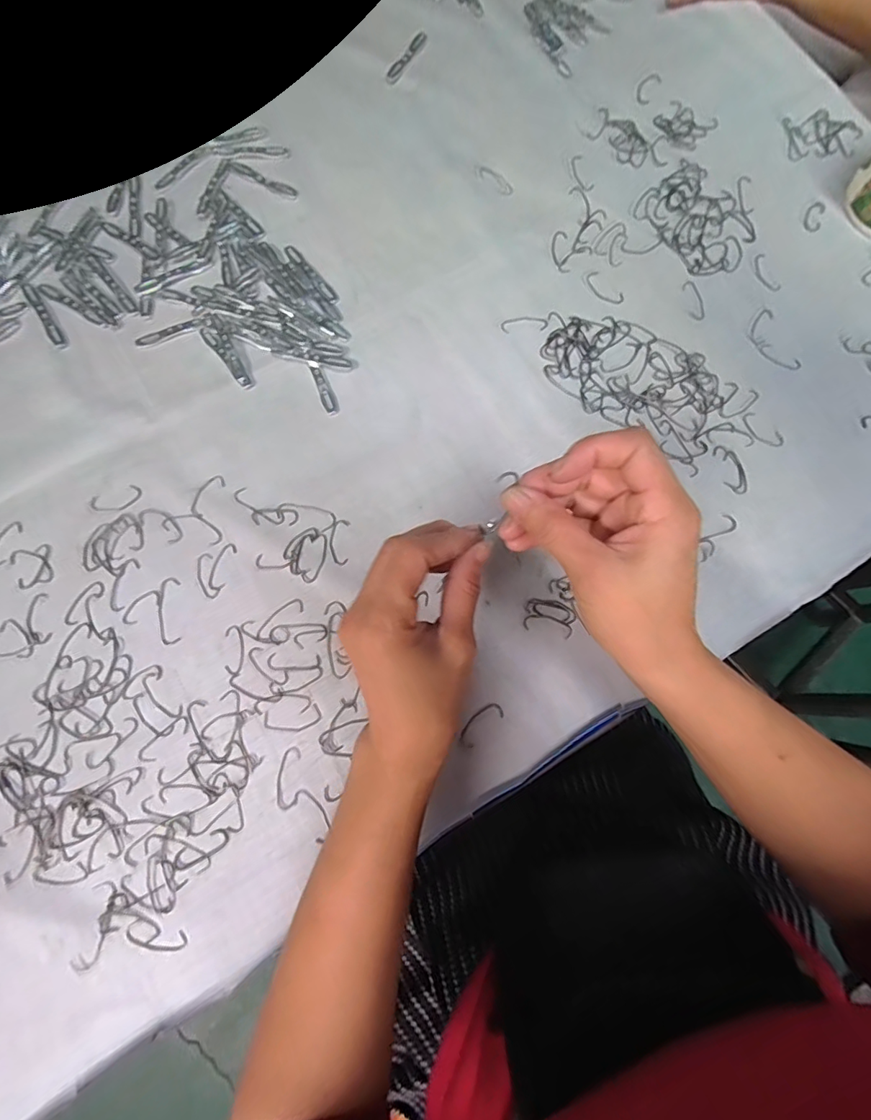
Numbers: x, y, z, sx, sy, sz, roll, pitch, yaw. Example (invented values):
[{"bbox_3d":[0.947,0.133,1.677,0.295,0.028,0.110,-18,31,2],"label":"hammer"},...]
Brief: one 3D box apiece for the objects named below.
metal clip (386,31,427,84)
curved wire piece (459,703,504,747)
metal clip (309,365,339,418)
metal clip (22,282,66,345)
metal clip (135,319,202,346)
[{"bbox_3d":[-0.028,-0.489,0.474,0.013,0.004,0.067,30,79,5],"label":"metal clip"},{"bbox_3d":[0.033,0.119,0.358,0.038,0.004,0.015,-41,81,-8],"label":"curved wire piece"},{"bbox_3d":[-0.092,-0.142,0.407,0.012,0.004,0.046,-21,79,-5],"label":"metal clip"},{"bbox_3d":[-0.331,-0.209,0.413,0.010,0.004,0.066,-33,80,-7],"label":"metal clip"},{"bbox_3d":[-0.224,-0.192,0.412,0.057,0.004,0.009,-21,79,-5],"label":"metal clip"}]

